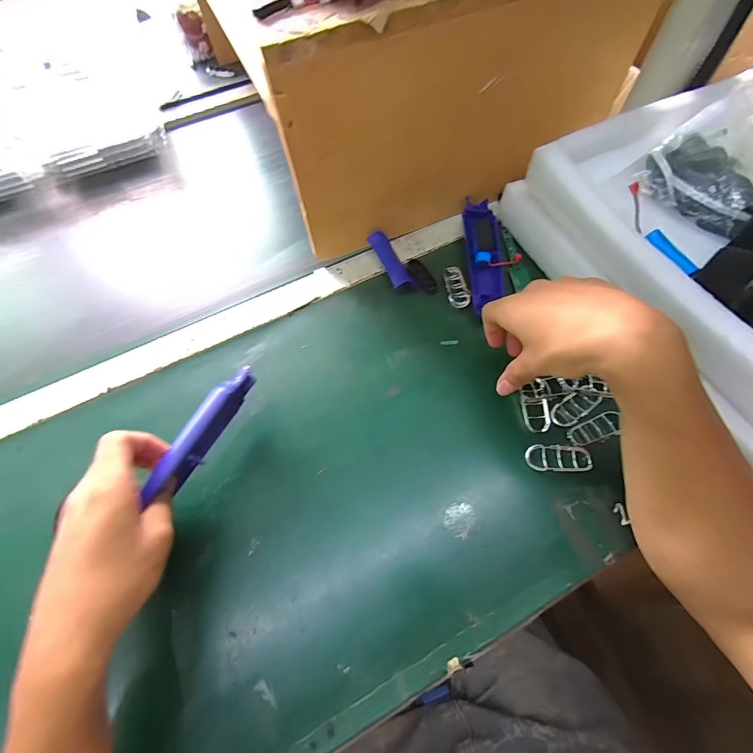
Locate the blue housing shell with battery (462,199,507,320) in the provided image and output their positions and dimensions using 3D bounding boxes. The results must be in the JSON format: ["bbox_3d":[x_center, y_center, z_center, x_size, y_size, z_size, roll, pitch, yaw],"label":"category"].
[{"bbox_3d":[0.121,-0.142,0.419,0.037,0.016,0.162,-1,62,2],"label":"blue housing shell with battery"}]

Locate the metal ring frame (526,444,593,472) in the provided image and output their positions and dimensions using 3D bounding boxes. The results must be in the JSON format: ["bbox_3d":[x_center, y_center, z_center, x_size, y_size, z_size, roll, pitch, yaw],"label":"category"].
[{"bbox_3d":[0.155,0.070,0.316,0.053,0.006,0.022,1,62,3],"label":"metal ring frame"}]

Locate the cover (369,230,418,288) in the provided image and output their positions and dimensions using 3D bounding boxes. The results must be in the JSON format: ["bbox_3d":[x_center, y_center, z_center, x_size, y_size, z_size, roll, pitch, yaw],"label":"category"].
[{"bbox_3d":[0.018,-0.131,0.424,0.028,0.022,0.084,-22,64,-9],"label":"cover"}]

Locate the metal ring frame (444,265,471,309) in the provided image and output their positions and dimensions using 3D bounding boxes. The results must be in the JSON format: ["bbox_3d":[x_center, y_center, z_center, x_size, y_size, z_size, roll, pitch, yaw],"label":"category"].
[{"bbox_3d":[0.088,-0.099,0.405,0.024,0.008,0.053,-6,62,-1],"label":"metal ring frame"}]

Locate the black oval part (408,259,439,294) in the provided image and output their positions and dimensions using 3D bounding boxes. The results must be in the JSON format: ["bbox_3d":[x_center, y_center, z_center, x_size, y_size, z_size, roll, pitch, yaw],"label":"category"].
[{"bbox_3d":[0.051,-0.112,0.415,0.018,0.006,0.047,-31,78,-13],"label":"black oval part"}]

